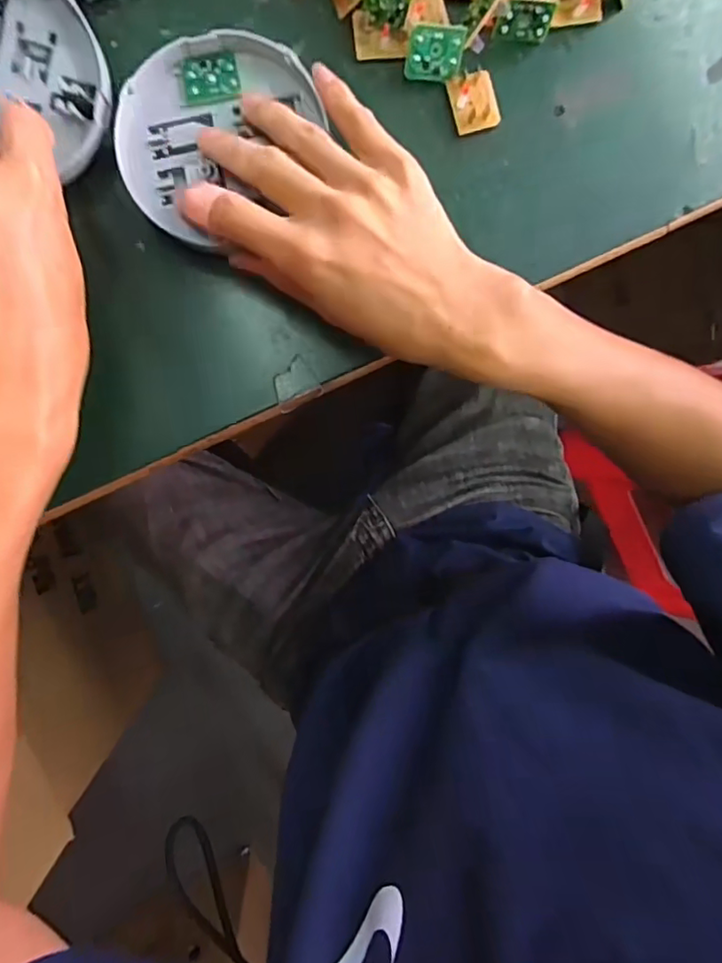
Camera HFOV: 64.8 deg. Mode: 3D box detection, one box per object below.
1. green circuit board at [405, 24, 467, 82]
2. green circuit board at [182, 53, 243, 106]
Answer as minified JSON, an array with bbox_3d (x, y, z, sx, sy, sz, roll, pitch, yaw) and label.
[{"bbox_3d":[0.040,-0.229,0.304,0.030,0.004,0.024,1,133,-4],"label":"green circuit board"},{"bbox_3d":[-0.077,-0.207,0.291,0.028,0.004,0.024,-8,94,-5],"label":"green circuit board"}]

